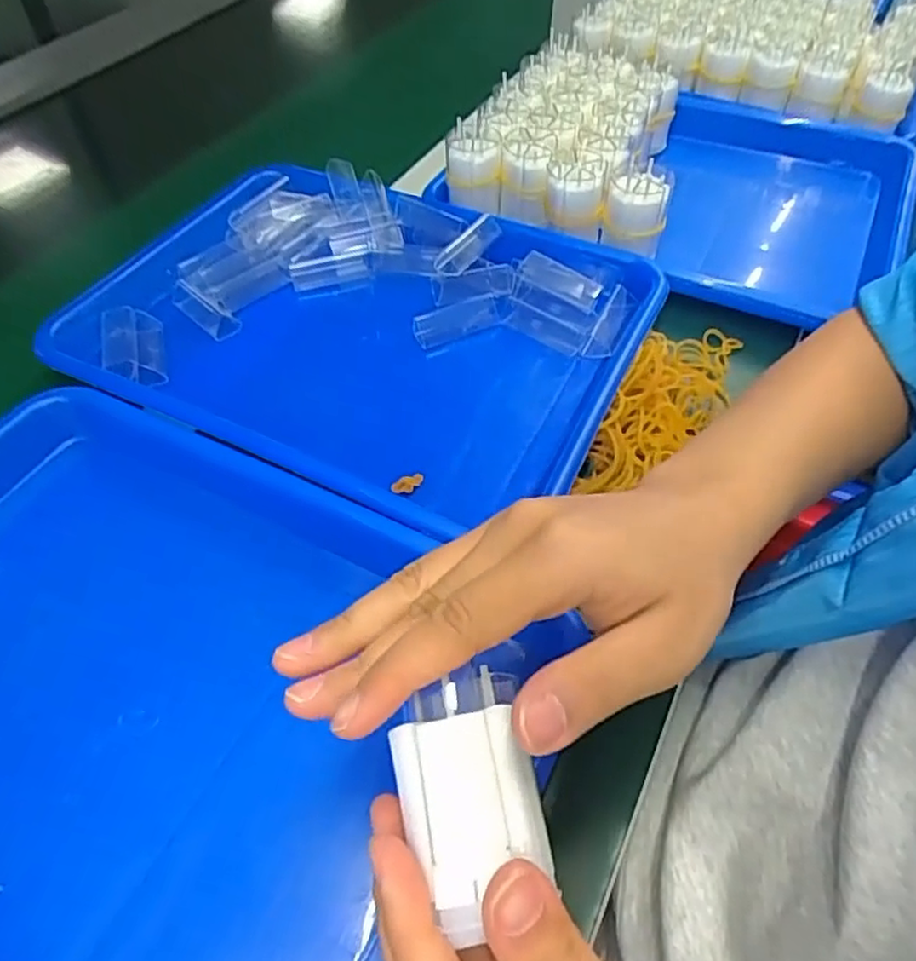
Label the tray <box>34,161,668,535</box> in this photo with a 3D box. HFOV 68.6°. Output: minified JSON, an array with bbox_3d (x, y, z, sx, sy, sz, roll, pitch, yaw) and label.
[{"bbox_3d":[-0.063,-0.096,0.441,0.332,0.056,0.241,21,56,16],"label":"tray"}]

